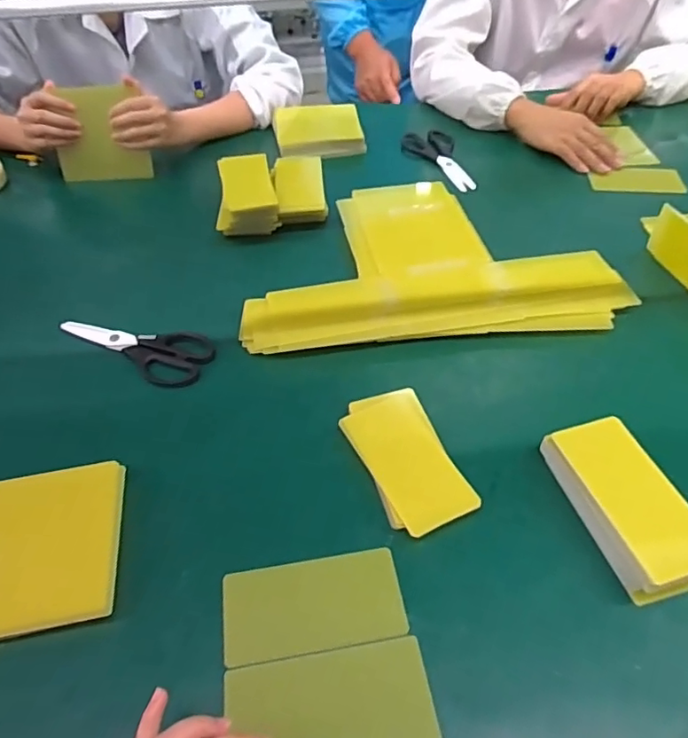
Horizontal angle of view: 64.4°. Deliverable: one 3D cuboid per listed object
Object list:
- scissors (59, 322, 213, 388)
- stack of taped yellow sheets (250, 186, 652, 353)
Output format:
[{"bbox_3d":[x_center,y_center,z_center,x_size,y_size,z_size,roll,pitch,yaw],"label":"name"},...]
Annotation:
[{"bbox_3d":[-0.233,-0.032,0.615,0.179,0.013,0.077,18,50,18],"label":"scissors"},{"bbox_3d":[0.099,-0.143,0.697,0.437,0.026,0.284,-5,47,-3],"label":"stack of taped yellow sheets"}]

